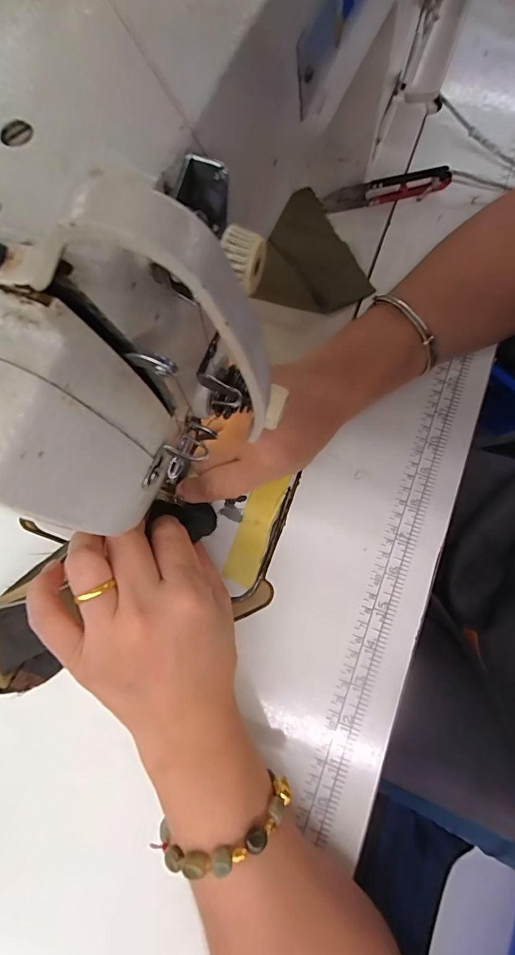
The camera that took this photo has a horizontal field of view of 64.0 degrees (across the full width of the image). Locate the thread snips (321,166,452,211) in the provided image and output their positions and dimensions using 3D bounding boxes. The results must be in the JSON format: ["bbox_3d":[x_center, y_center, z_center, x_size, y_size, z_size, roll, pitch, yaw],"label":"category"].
[{"bbox_3d":[0.108,-0.240,0.345,0.105,0.023,0.007,-12,78,-1],"label":"thread snips"}]

